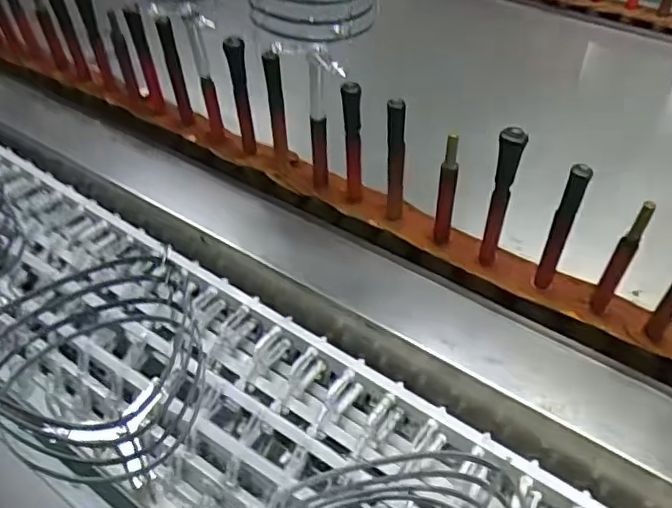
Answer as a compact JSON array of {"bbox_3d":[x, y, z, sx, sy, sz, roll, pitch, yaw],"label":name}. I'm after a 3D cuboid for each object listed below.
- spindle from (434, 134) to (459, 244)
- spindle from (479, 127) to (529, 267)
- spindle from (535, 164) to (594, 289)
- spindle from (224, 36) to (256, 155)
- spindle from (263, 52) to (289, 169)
[{"bbox_3d":[0.107,-0.057,0.586,0.016,0.128,0.020,7,52,10],"label":"spindle"},{"bbox_3d":[0.149,-0.045,0.553,0.020,0.157,0.023,13,53,15],"label":"spindle"},{"bbox_3d":[0.196,-0.017,0.534,0.016,0.150,0.017,18,55,18],"label":"spindle"},{"bbox_3d":[-0.103,-0.173,0.676,0.023,0.140,0.017,-11,51,-4],"label":"spindle"},{"bbox_3d":[-0.063,-0.151,0.655,0.019,0.134,0.020,-7,51,-1],"label":"spindle"}]

